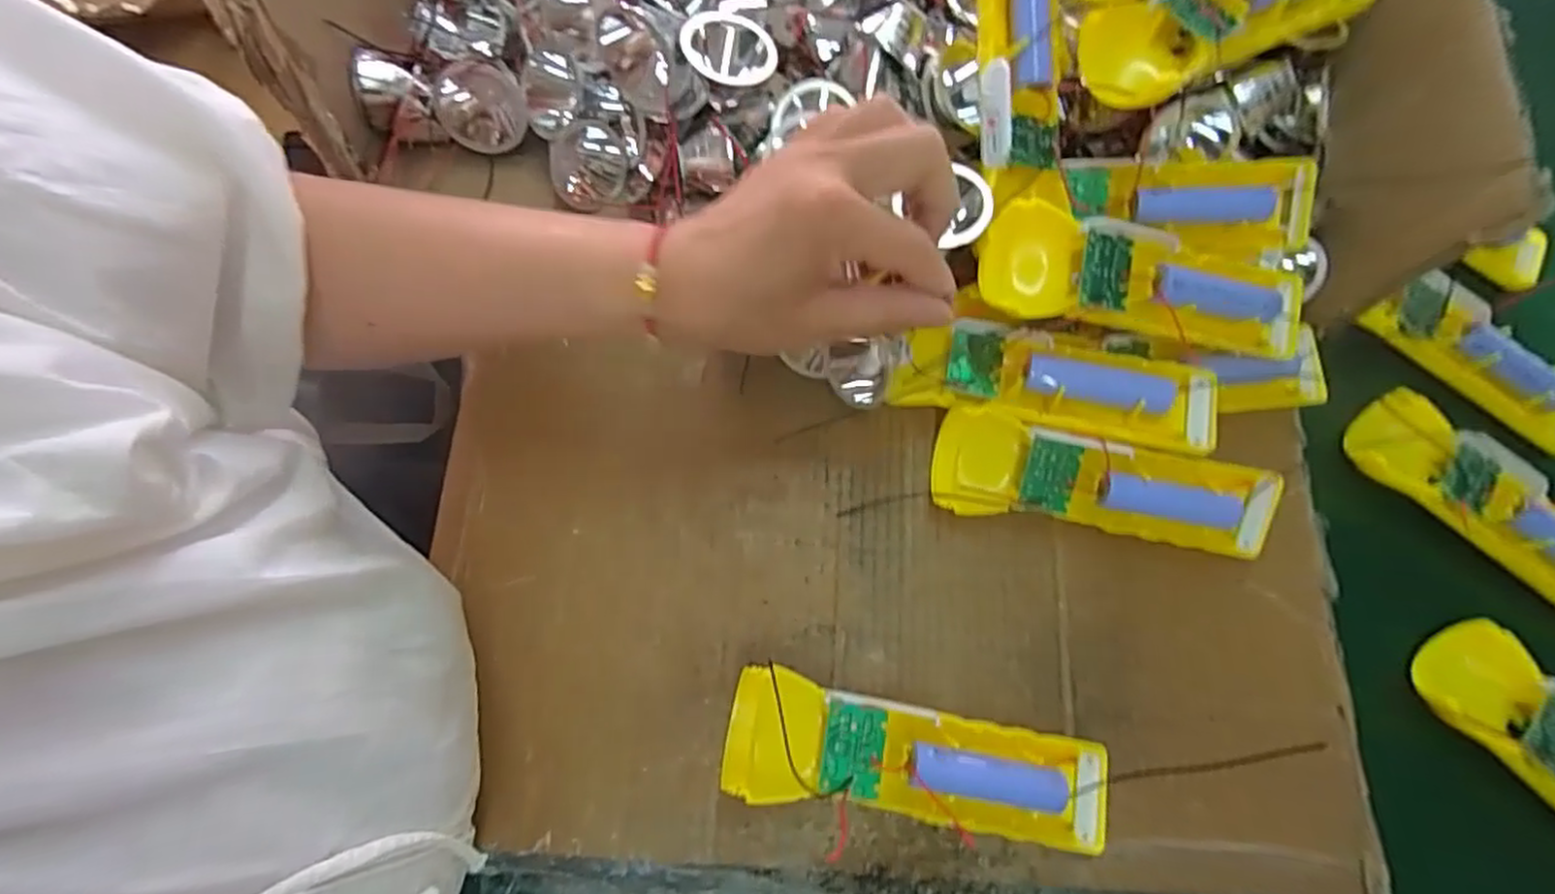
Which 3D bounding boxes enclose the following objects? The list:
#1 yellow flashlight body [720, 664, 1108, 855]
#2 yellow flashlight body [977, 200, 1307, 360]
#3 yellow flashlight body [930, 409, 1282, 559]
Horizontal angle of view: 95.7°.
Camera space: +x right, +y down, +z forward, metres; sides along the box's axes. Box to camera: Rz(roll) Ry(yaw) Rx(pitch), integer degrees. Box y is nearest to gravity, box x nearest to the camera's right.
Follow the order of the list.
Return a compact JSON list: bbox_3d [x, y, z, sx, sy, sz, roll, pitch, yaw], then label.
[{"bbox_3d":[0.058,0.132,0.298,0.157,0.030,0.048,9,72,2],"label":"yellow flashlight body"},{"bbox_3d":[0.171,-0.074,0.325,0.156,0.030,0.046,11,100,-1],"label":"yellow flashlight body"},{"bbox_3d":[0.153,0.018,0.339,0.154,0.029,0.045,12,106,6],"label":"yellow flashlight body"}]

